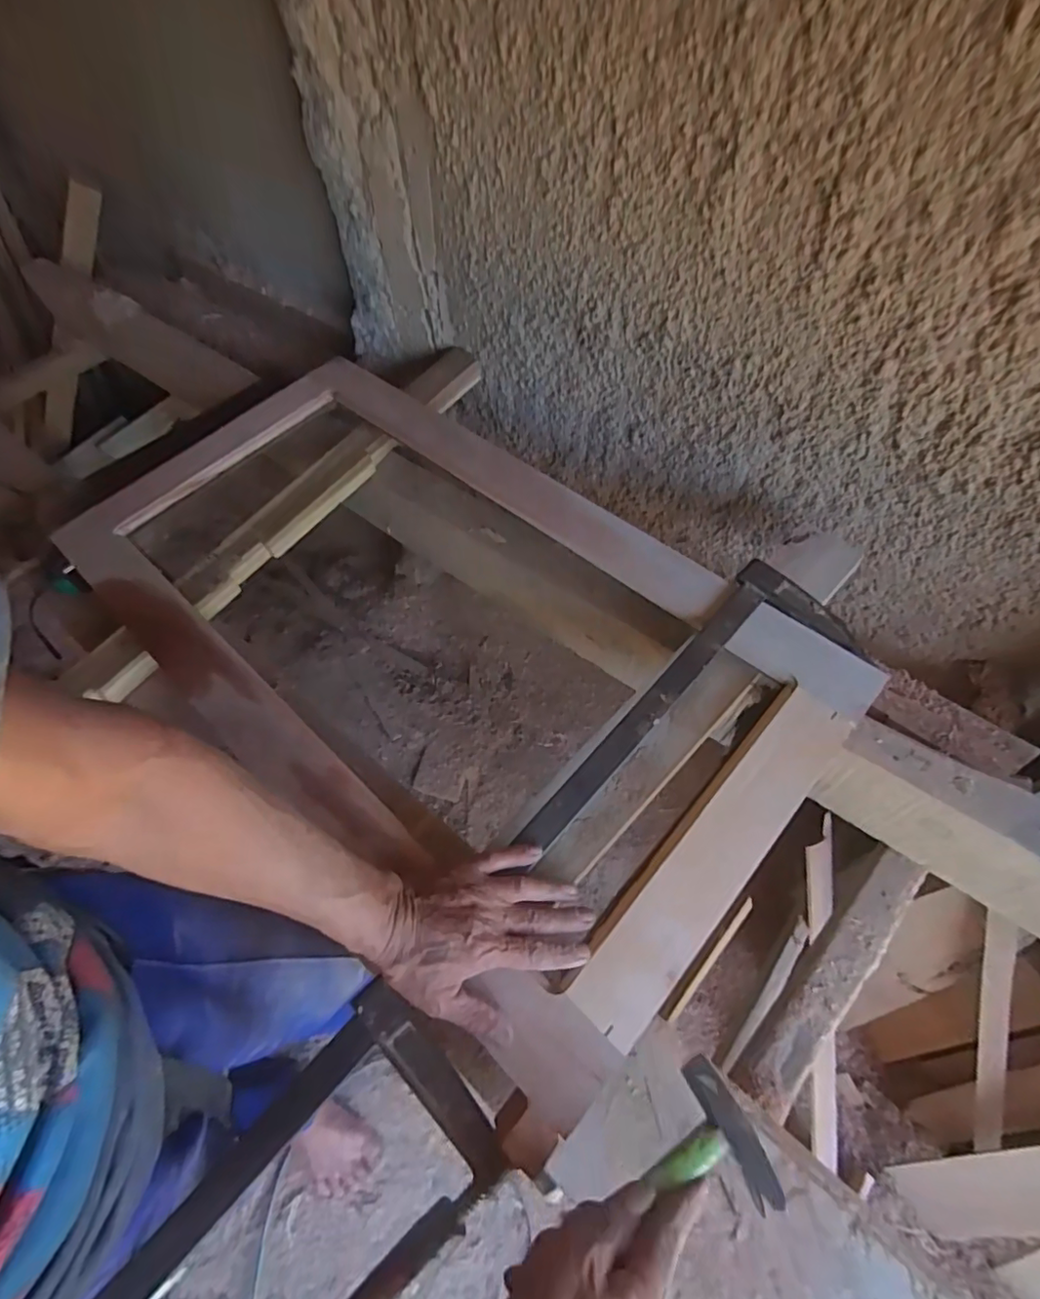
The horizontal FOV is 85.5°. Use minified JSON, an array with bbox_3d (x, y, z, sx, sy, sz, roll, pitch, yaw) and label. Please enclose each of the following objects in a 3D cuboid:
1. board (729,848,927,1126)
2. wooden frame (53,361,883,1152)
[{"bbox_3d":[0.326,0.334,0.584,0.053,0.025,0.299,38,67,23],"label":"board"},{"bbox_3d":[-0.130,-0.053,0.643,0.870,0.045,0.497,36,66,23],"label":"wooden frame"}]

